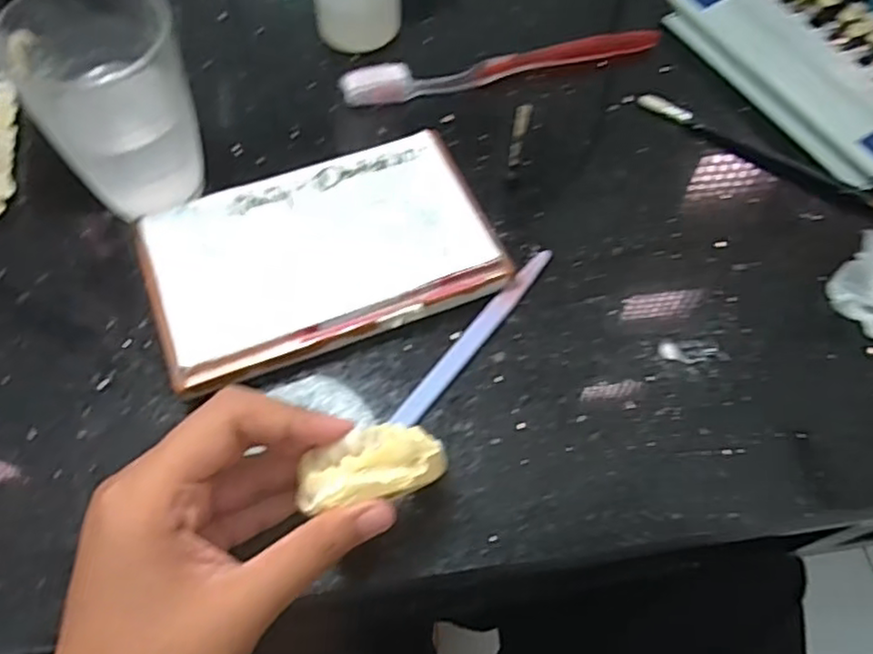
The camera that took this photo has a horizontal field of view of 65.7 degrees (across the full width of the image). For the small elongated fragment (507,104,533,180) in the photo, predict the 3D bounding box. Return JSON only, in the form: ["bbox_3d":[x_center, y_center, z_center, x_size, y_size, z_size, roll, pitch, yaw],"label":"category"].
[{"bbox_3d":[0.039,-0.087,0.333,0.007,0.056,0.008,10,60,6],"label":"small elongated fragment"}]

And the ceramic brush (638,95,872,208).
[{"bbox_3d":[0.194,-0.087,0.362,0.181,0.014,0.009,31,64,17],"label":"ceramic brush"}]

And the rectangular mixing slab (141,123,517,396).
[{"bbox_3d":[-0.052,-0.034,0.311,0.150,0.021,0.091,-21,61,-12],"label":"rectangular mixing slab"}]

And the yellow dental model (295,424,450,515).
[{"bbox_3d":[-0.021,0.049,0.236,0.051,0.017,0.024,-13,66,-17],"label":"yellow dental model"}]

